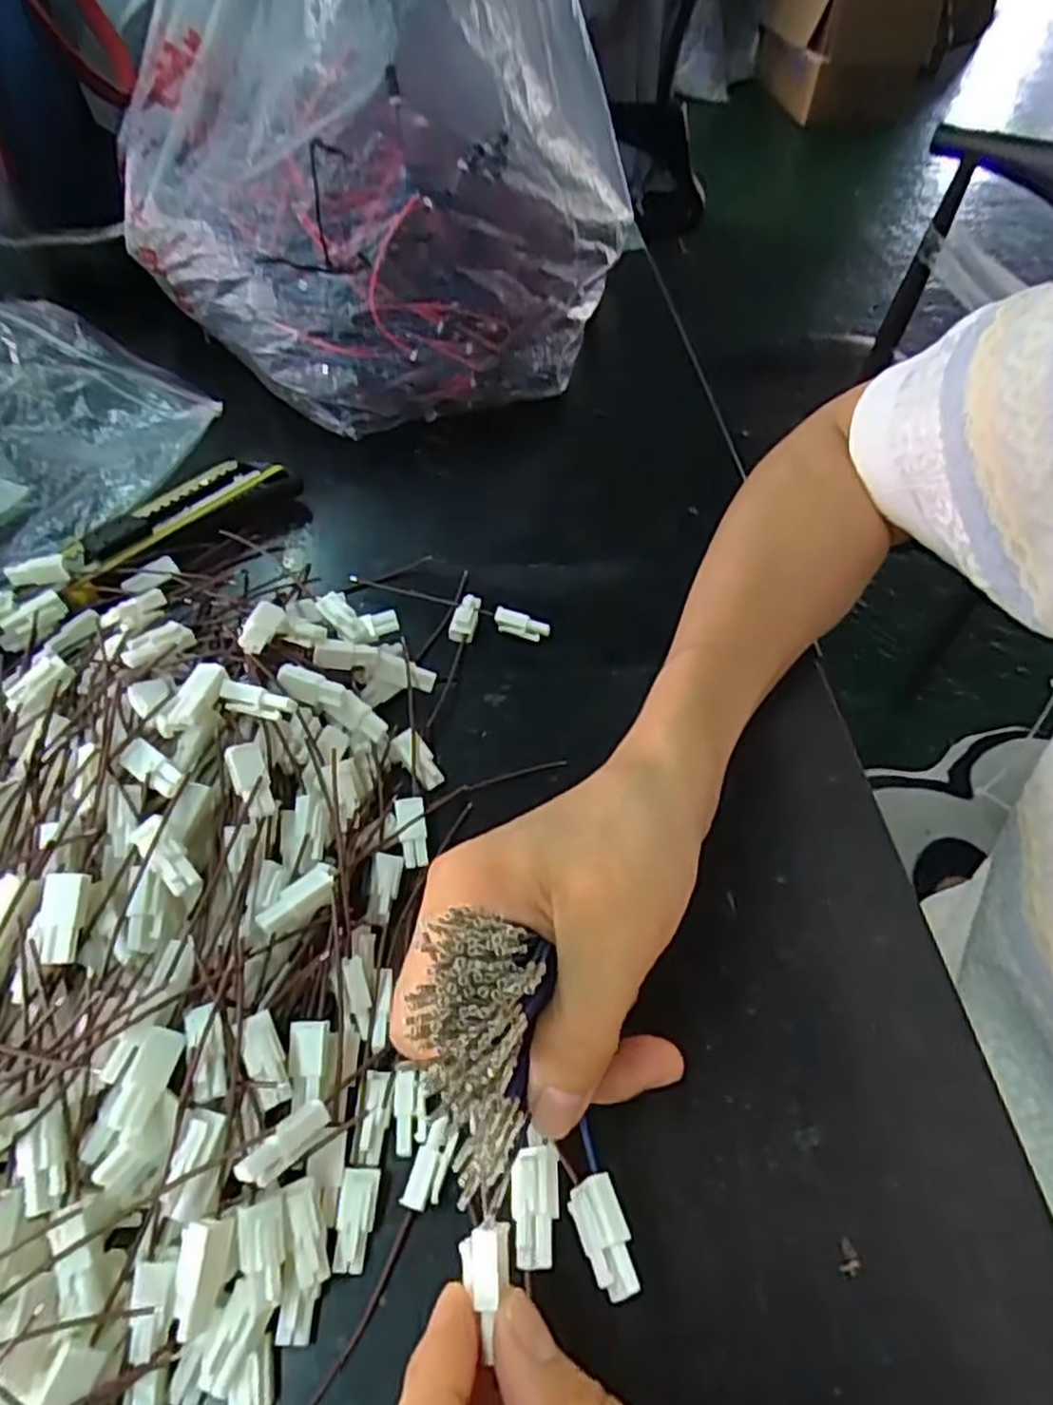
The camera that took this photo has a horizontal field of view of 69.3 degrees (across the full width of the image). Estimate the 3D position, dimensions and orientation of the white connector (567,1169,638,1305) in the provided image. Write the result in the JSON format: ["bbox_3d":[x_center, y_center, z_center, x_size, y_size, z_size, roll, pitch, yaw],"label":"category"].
[{"bbox_3d":[0.019,0.130,0.186,0.012,0.004,0.024,-16,56,-14],"label":"white connector"}]

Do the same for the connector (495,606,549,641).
[{"bbox_3d":[-0.002,-0.035,0.349,0.025,0.014,0.007,18,55,10],"label":"connector"}]

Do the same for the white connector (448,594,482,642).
[{"bbox_3d":[-0.028,-0.039,0.352,0.011,0.009,0.025,9,54,4],"label":"white connector"}]

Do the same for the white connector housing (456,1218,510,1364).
[{"bbox_3d":[-0.010,0.129,0.173,0.011,0.005,0.018,1,55,-3],"label":"white connector housing"}]

